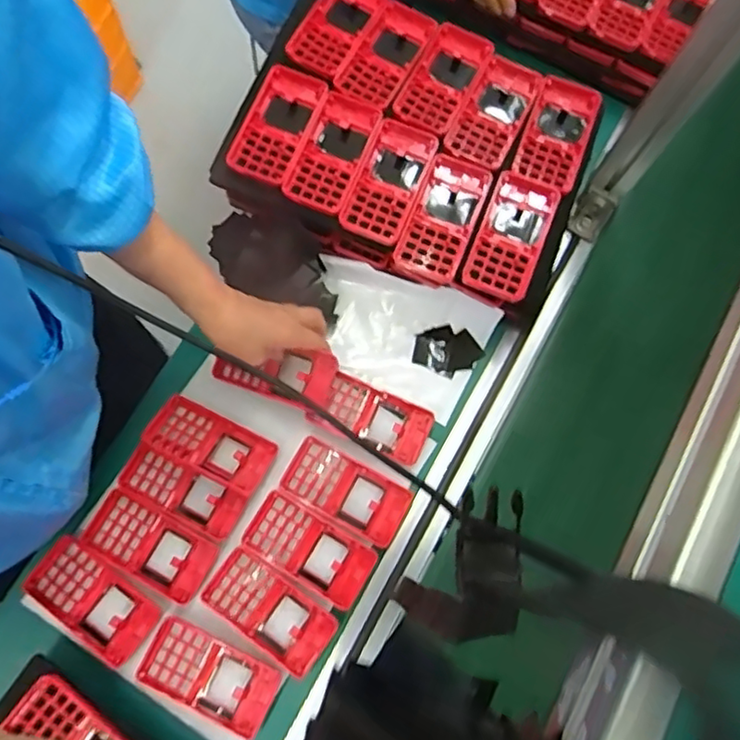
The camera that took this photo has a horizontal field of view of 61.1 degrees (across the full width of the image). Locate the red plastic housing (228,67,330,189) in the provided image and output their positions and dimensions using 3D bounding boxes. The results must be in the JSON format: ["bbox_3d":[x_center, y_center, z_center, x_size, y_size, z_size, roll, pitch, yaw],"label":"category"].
[{"bbox_3d":[-0.094,-0.248,0.634,0.065,0.015,0.122,22,74,3],"label":"red plastic housing"}]

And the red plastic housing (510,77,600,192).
[{"bbox_3d":[0.192,-0.239,0.644,0.065,0.020,0.124,23,74,3],"label":"red plastic housing"}]

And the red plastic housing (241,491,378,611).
[{"bbox_3d":[-0.058,0.172,0.601,0.121,0.014,0.060,30,78,5],"label":"red plastic housing"}]

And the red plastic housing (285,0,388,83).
[{"bbox_3d":[-0.040,-0.354,0.661,0.065,0.025,0.113,28,78,5],"label":"red plastic housing"}]

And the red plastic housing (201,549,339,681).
[{"bbox_3d":[-0.094,0.227,0.592,0.122,0.023,0.061,35,79,6],"label":"red plastic housing"}]

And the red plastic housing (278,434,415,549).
[{"bbox_3d":[-0.024,0.119,0.619,0.124,0.018,0.061,30,78,5],"label":"red plastic housing"}]

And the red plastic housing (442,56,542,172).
[{"bbox_3d":[0.128,-0.268,0.657,0.063,0.016,0.128,28,74,4],"label":"red plastic housing"}]

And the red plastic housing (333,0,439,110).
[{"bbox_3d":[0.014,-0.325,0.660,0.063,0.034,0.124,28,74,5],"label":"red plastic housing"}]

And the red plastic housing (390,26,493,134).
[{"bbox_3d":[0.075,-0.301,0.651,0.064,0.016,0.124,28,74,5],"label":"red plastic housing"}]

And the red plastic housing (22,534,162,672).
[{"bbox_3d":[-0.260,0.214,0.579,0.121,0.016,0.065,34,79,6],"label":"red plastic housing"}]

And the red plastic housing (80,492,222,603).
[{"bbox_3d":[-0.210,0.168,0.600,0.122,0.016,0.061,27,78,5],"label":"red plastic housing"}]

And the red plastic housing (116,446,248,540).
[{"bbox_3d":[-0.182,0.118,0.607,0.121,0.016,0.050,26,78,5],"label":"red plastic housing"}]

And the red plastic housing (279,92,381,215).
[{"bbox_3d":[-0.039,-0.218,0.632,0.063,0.013,0.120,22,74,3],"label":"red plastic housing"}]

